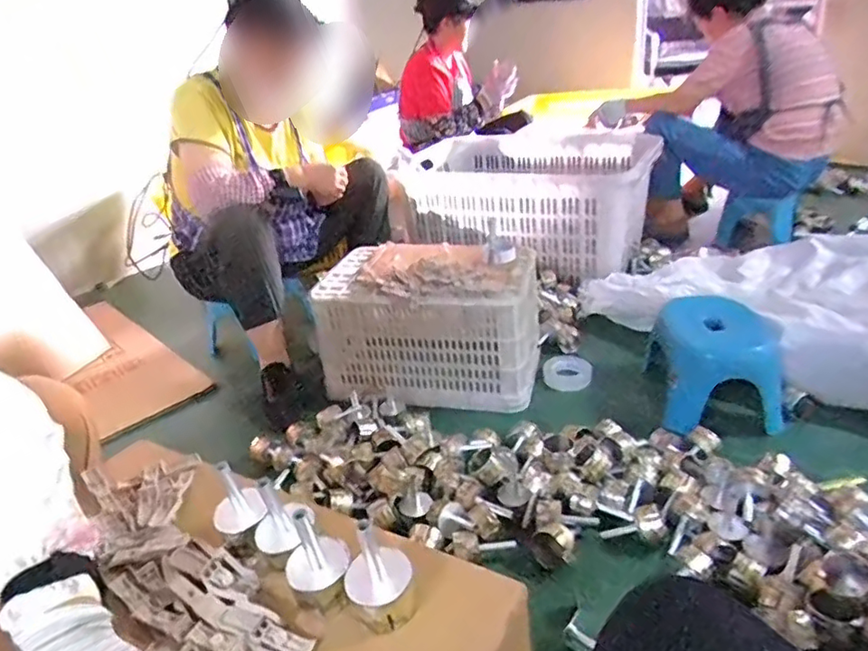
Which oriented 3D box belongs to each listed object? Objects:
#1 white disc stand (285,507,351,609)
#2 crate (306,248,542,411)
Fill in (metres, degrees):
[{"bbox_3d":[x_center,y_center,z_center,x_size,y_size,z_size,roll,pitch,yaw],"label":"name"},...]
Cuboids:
[{"bbox_3d":[-0.112,0.215,0.556,0.060,0.085,0.057,-15,27,-14],"label":"white disc stand"},{"bbox_3d":[-0.009,-0.001,1.567,0.532,0.335,0.365,-2,27,11],"label":"crate"}]

